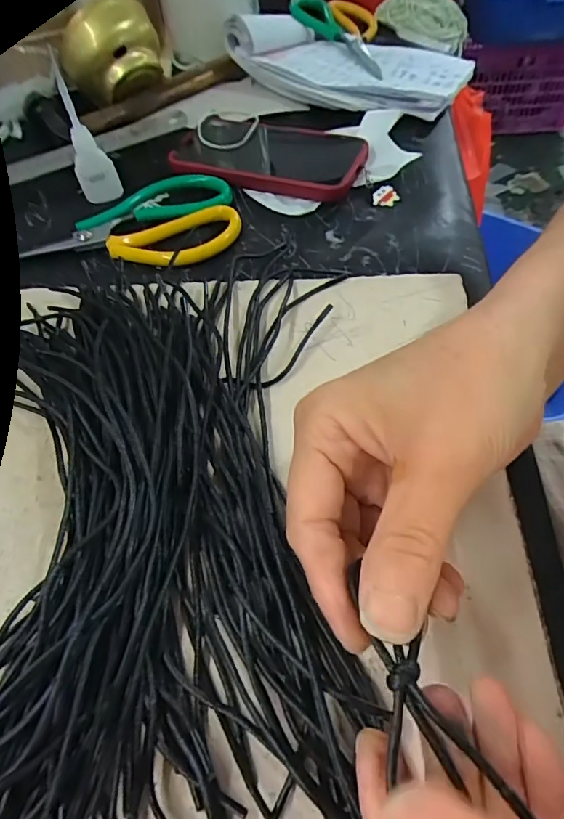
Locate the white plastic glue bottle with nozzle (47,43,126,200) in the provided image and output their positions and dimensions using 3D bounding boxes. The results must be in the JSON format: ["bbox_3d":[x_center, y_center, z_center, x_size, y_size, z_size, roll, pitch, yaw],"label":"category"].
[{"bbox_3d":[-0.157,-0.215,0.389,0.029,0.094,0.018,-33,60,-16],"label":"white plastic glue bottle with nozzle"}]

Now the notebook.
[{"bbox_3d":[0.071,-0.358,0.488,0.213,0.050,0.148,25,62,20],"label":"notebook"}]

